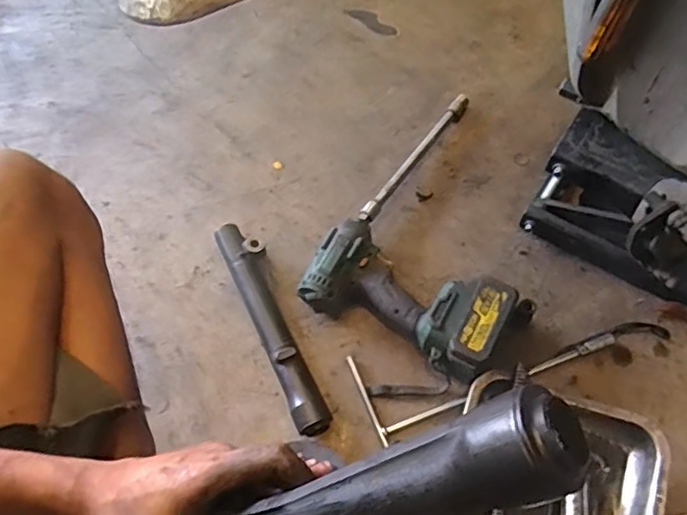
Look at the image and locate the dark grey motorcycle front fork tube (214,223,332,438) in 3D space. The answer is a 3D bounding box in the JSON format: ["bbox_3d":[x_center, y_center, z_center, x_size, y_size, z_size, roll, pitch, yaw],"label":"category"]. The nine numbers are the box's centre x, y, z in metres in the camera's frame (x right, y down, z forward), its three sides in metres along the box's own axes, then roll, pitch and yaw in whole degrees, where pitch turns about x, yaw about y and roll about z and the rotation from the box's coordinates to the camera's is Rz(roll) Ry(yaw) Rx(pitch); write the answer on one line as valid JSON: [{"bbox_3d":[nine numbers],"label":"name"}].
[{"bbox_3d":[-0.089,0.077,0.721,0.053,0.043,0.296,-24,64,-10],"label":"dark grey motorcycle front fork tube"}]

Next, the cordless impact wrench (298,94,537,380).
[{"bbox_3d":[0.154,-0.038,0.752,0.252,0.080,0.389,33,69,18],"label":"cordless impact wrench"}]

